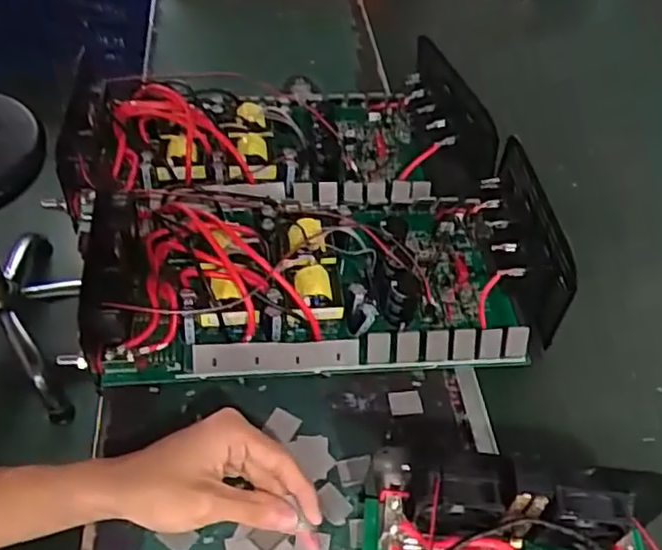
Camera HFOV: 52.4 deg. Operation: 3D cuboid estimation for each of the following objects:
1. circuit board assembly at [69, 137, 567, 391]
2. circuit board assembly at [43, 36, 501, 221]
[{"bbox_3d":[-0.001,-0.011,0.552,0.368,0.071,0.171,-3,49,-7],"label":"circuit board assembly"},{"bbox_3d":[-0.052,-0.132,0.652,0.386,0.078,0.184,-7,49,-12],"label":"circuit board assembly"}]

